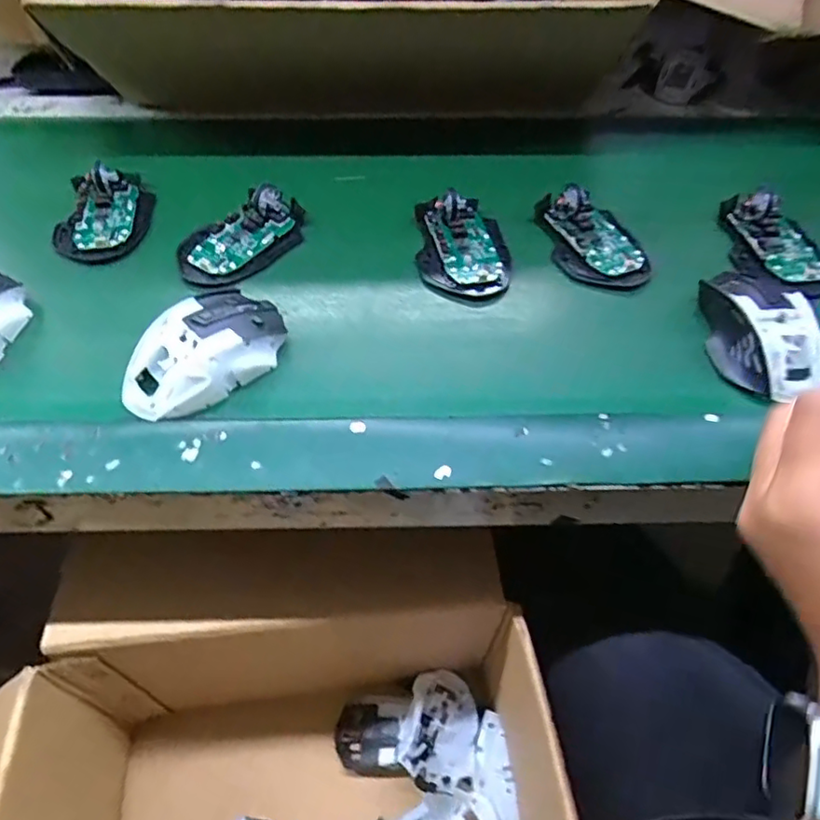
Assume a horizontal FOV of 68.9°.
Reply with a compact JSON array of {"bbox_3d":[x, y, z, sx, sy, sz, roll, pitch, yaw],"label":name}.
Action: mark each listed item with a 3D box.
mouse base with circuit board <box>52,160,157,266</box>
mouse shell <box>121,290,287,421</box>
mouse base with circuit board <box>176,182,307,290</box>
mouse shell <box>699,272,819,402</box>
[{"bbox_3d":[-0.259,-0.168,0.506,0.074,0.027,0.108,-5,55,-6],"label":"mouse base with circuit board"},{"bbox_3d":[-0.138,-0.041,0.404,0.064,0.040,0.118,39,61,23],"label":"mouse shell"},{"bbox_3d":[-0.134,-0.143,0.486,0.065,0.025,0.114,36,60,21],"label":"mouse base with circuit board"},{"bbox_3d":[0.251,-0.062,0.427,0.064,0.035,0.109,-4,54,-6],"label":"mouse shell"}]

